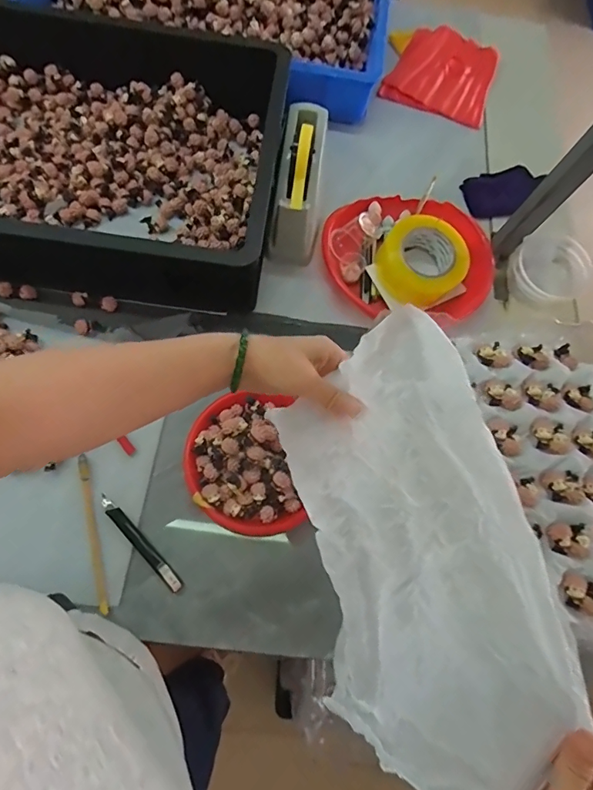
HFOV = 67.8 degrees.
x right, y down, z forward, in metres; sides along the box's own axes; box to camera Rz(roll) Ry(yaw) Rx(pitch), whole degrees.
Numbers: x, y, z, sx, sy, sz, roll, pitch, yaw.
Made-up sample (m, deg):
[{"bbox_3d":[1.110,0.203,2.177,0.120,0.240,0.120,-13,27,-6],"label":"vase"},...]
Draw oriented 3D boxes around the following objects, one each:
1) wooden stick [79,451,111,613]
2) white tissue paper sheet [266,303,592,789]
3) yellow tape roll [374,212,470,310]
[{"bbox_3d":[-0.236,0.157,0.510,0.013,0.009,0.178,-13,73,-11],"label":"wooden stick"},{"bbox_3d":[0.077,0.114,0.337,0.179,0.064,0.316,-18,84,29],"label":"white tissue paper sheet"},{"bbox_3d":[0.179,-0.191,0.645,0.121,0.063,0.120,-42,79,-16],"label":"yellow tape roll"}]

